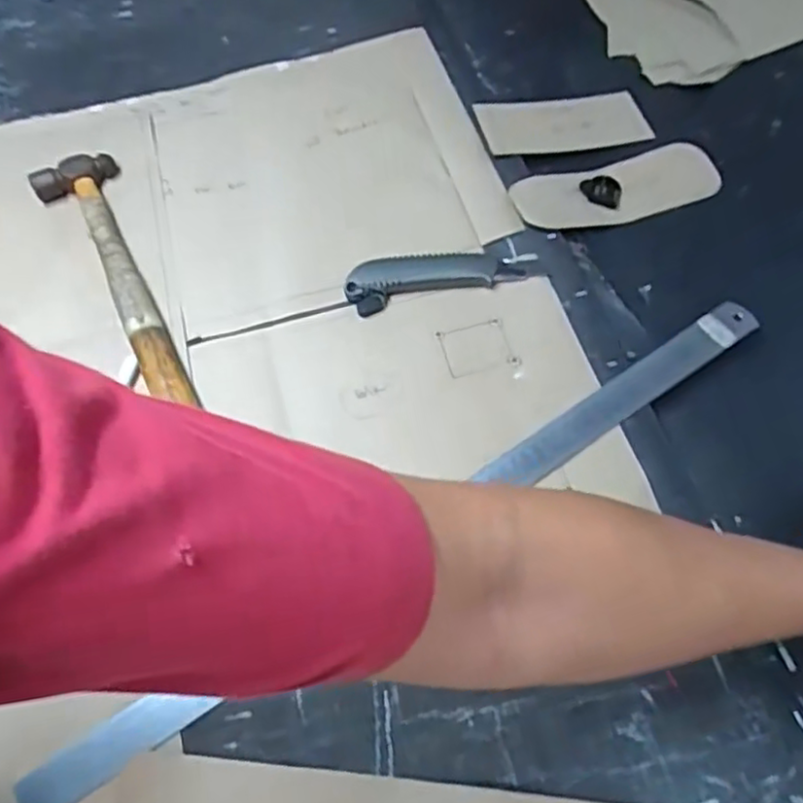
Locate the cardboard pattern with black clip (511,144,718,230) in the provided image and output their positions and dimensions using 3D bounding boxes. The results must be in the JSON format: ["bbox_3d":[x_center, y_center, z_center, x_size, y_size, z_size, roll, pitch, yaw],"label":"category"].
[{"bbox_3d":[0.198,-0.195,0.612,0.199,0.012,0.066,-16,67,-12],"label":"cardboard pattern with black clip"}]

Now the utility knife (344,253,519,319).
[{"bbox_3d":[0.021,-0.105,0.558,0.133,0.019,0.041,-10,61,-4],"label":"utility knife"}]

